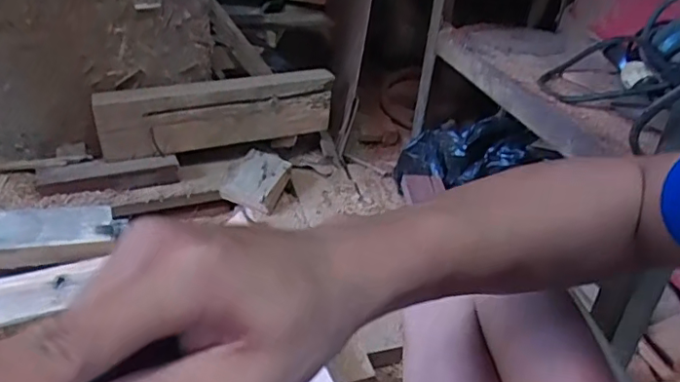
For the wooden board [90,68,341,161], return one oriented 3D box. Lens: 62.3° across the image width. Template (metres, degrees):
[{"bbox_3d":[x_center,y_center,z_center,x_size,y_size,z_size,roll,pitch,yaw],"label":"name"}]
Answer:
[{"bbox_3d":[-0.205,-0.137,0.988,0.403,0.120,0.034,-9,37,-20],"label":"wooden board"}]

